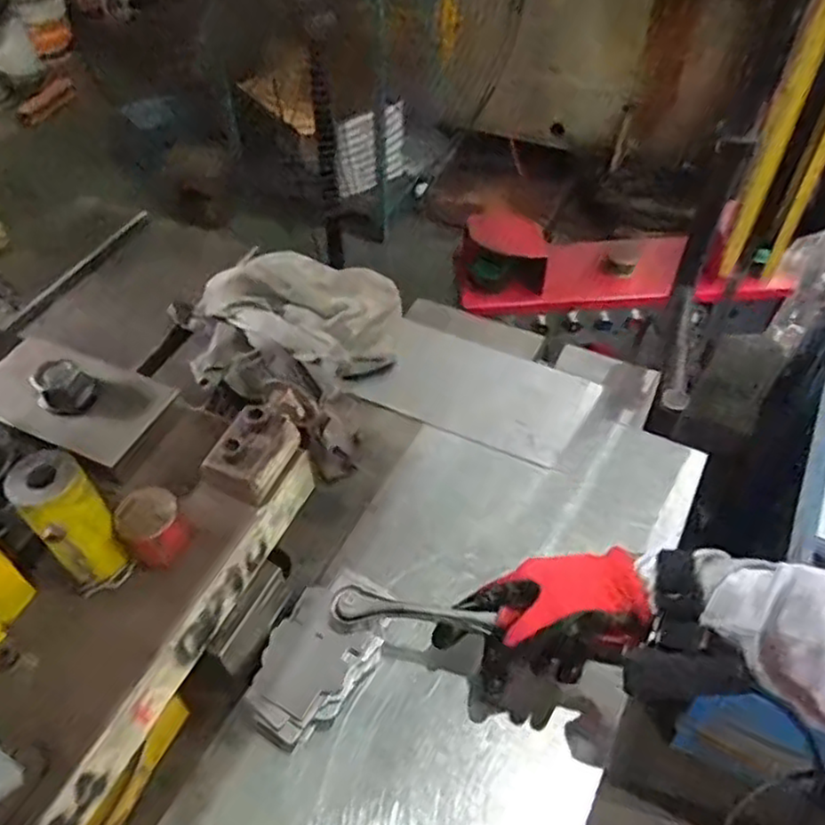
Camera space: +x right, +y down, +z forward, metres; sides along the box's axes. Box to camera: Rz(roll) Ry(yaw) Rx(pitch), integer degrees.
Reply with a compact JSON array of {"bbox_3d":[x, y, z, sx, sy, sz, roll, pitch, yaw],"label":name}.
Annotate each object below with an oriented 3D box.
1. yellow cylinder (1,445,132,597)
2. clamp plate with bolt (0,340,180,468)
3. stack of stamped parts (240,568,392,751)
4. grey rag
[{"bbox_3d":[-0.206,0.068,0.435,0.039,0.098,0.040,-36,58,-25],"label":"yellow cylinder"},{"bbox_3d":[-0.262,-0.018,0.532,0.141,0.032,0.080,18,53,16],"label":"clamp plate with bolt"},{"bbox_3d":[-0.068,0.184,0.541,0.073,0.035,0.133,25,55,21],"label":"stack of stamped parts"},{"bbox_3d":[-0.118,-0.094,0.750,0.293,0.068,0.222,31,58,25],"label":"grey rag"}]

